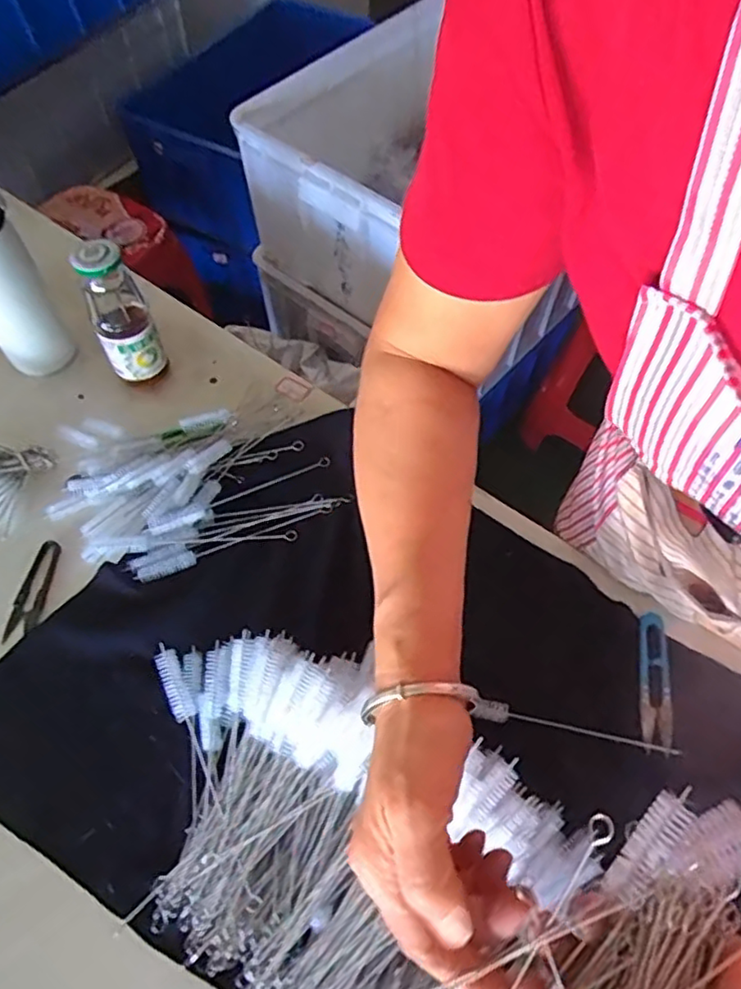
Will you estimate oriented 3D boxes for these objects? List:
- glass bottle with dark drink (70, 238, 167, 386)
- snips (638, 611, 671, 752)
[{"bbox_3d":[-0.258,-0.184,0.652,0.059,0.165,0.052,-23,62,-12],"label":"glass bottle with dark drink"},{"bbox_3d":[0.247,0.158,0.543,0.022,0.005,0.111,9,60,6],"label":"snips"}]

